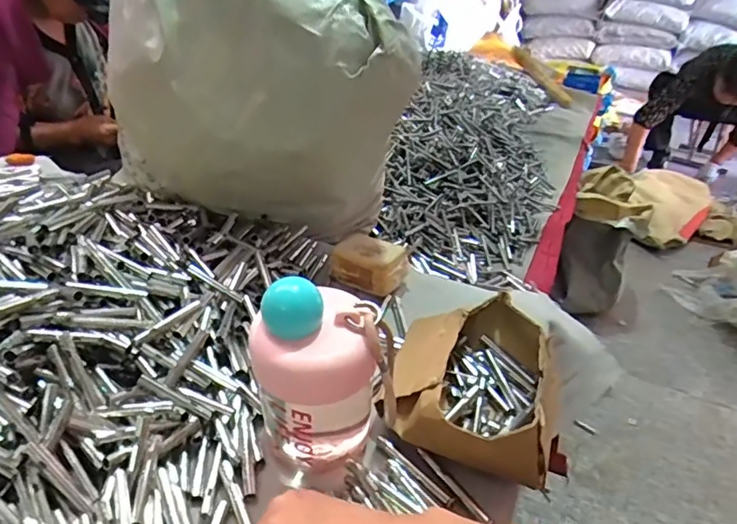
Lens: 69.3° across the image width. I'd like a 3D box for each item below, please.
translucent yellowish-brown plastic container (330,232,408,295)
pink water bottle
[{"bbox_3d":[0.000,0.000,0.613,0.086,0.037,0.061,27,40,30],"label":"translucent yellowish-brown plastic container"},{"bbox_3d":[-0.038,0.090,0.399,0.092,0.151,0.078,-2,34,-9],"label":"pink water bottle"}]

